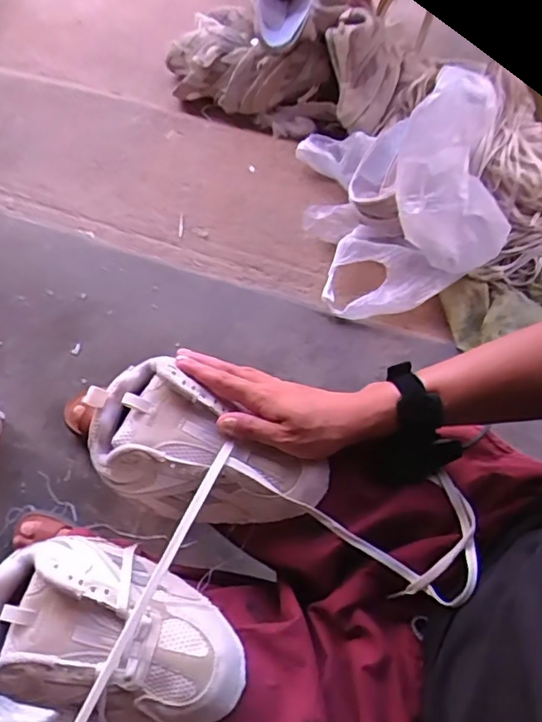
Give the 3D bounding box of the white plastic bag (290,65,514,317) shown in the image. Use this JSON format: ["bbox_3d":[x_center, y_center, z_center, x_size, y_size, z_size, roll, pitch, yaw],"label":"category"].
[{"bbox_3d":[0.212,-0.309,0.967,0.293,0.307,0.348,-13,66,-3],"label":"white plastic bag"}]

